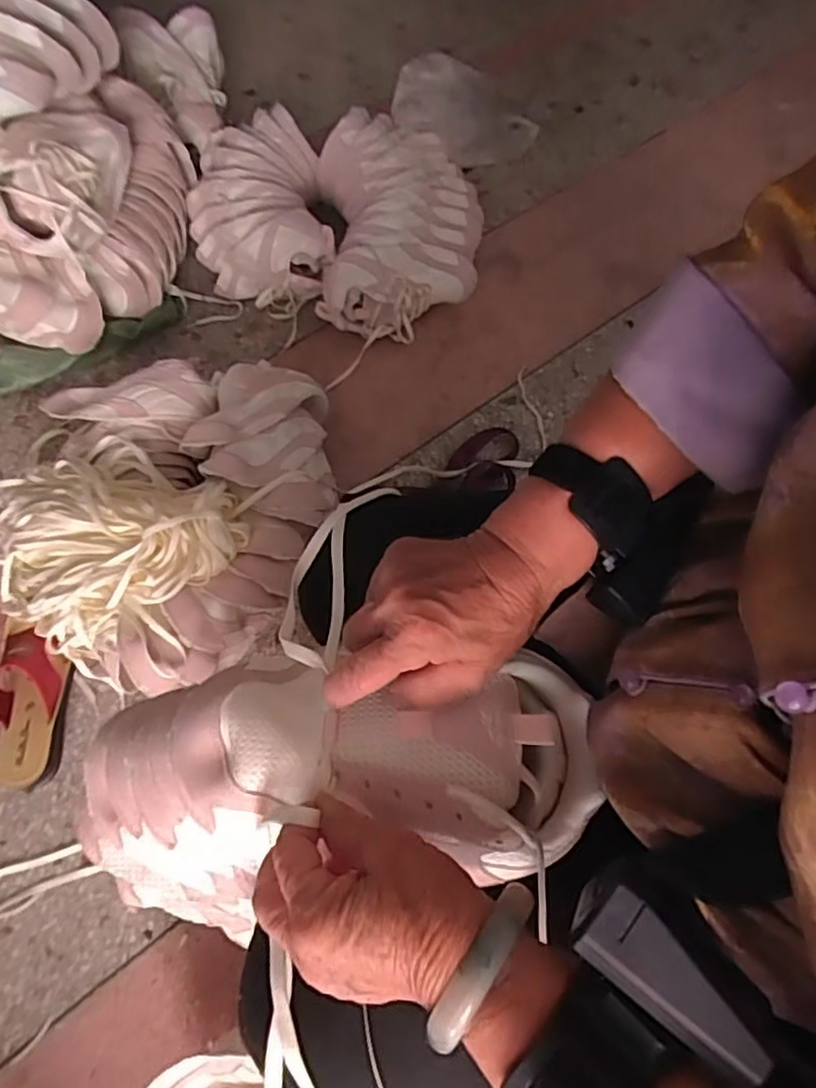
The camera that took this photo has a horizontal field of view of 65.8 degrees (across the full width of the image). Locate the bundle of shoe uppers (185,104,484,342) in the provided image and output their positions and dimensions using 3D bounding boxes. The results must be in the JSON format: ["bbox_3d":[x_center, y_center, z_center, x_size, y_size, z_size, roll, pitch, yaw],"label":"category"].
[{"bbox_3d":[-0.125,-0.565,1.073,0.476,0.131,0.503,-12,64,-5],"label":"bundle of shoe uppers"}]

